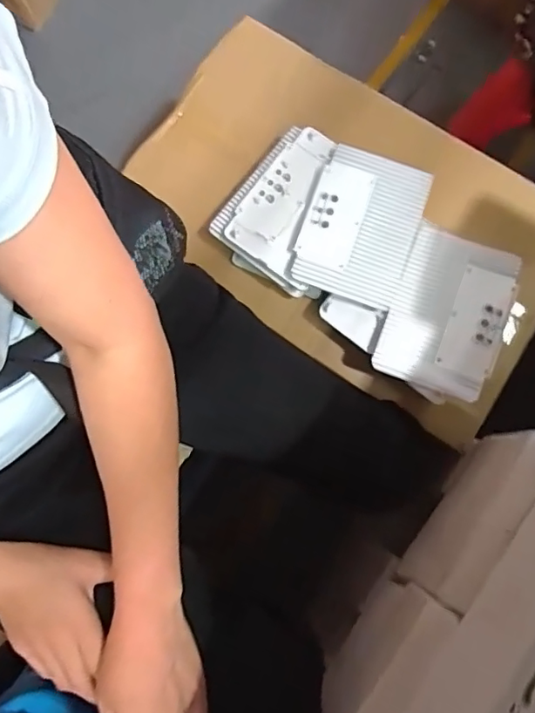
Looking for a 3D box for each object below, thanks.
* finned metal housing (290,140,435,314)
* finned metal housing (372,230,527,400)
[{"bbox_3d":[0.116,-0.165,0.668,0.134,0.017,0.189,19,79,5],"label":"finned metal housing"},{"bbox_3d":[0.219,-0.053,0.646,0.135,0.023,0.188,20,79,5],"label":"finned metal housing"}]

